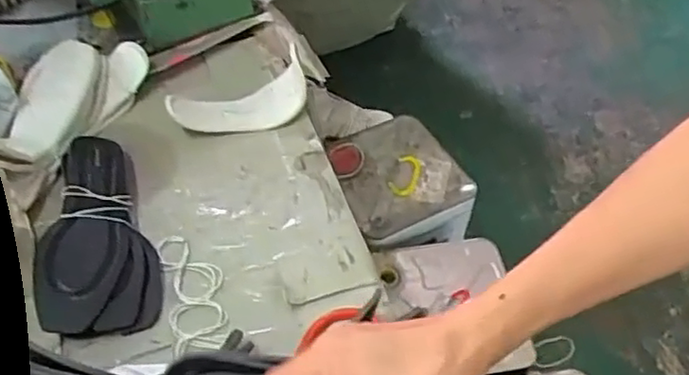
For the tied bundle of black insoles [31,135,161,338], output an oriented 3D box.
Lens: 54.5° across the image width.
[{"bbox_3d":[-0.254,0.034,0.696,0.109,0.047,0.252,-8,51,-7],"label":"tied bundle of black insoles"}]

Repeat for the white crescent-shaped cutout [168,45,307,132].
[{"bbox_3d":[-0.127,-0.102,0.803,0.165,0.048,0.067,-15,52,-13],"label":"white crescent-shaped cutout"}]

